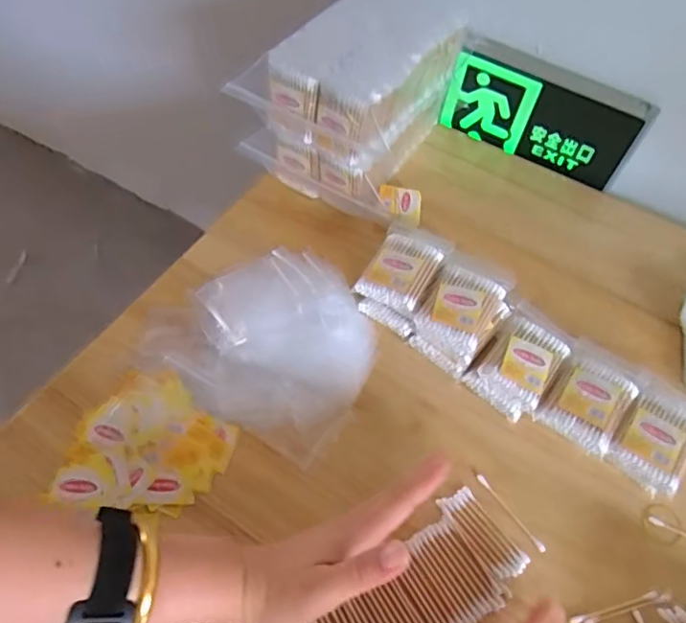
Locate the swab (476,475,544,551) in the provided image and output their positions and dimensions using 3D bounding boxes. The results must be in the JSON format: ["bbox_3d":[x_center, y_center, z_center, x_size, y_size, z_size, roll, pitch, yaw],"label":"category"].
[{"bbox_3d":[0.133,0.159,0.451,0.006,0.004,0.072,-31,63,-21],"label":"swab"}]

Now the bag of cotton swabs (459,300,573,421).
[{"bbox_3d":[0.160,0.045,0.511,0.063,0.038,0.094,35,61,19],"label":"bag of cotton swabs"}]

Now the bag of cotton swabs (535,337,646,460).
[{"bbox_3d":[0.214,0.076,0.493,0.060,0.038,0.099,34,61,18],"label":"bag of cotton swabs"}]

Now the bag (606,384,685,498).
[{"bbox_3d":[0.260,0.108,0.476,0.055,0.033,0.084,36,62,20],"label":"bag"}]

